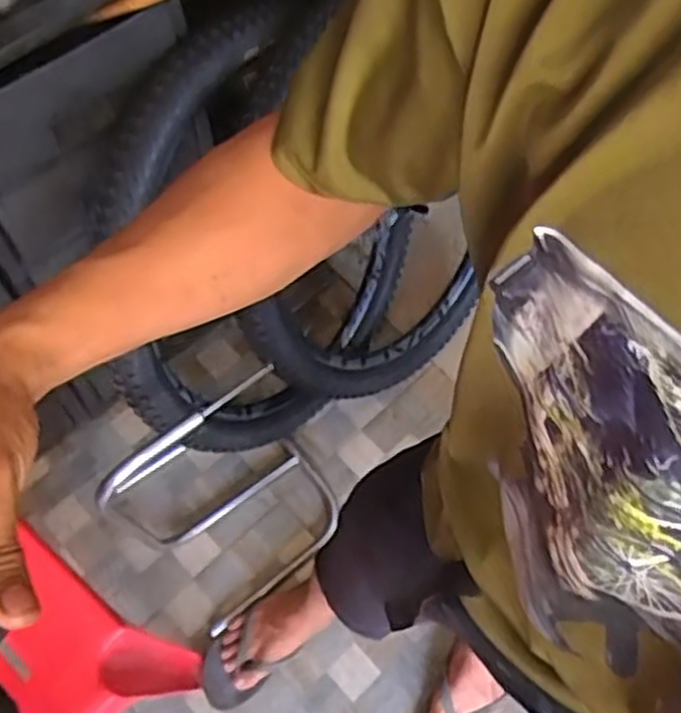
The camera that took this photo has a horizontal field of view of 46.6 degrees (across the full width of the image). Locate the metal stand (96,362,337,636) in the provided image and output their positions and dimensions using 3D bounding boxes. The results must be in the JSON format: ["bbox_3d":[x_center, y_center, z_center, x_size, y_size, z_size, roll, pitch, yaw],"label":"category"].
[{"bbox_3d":[-0.162,0.217,1.178,0.297,0.433,0.239,-35,69,-18],"label":"metal stand"}]

